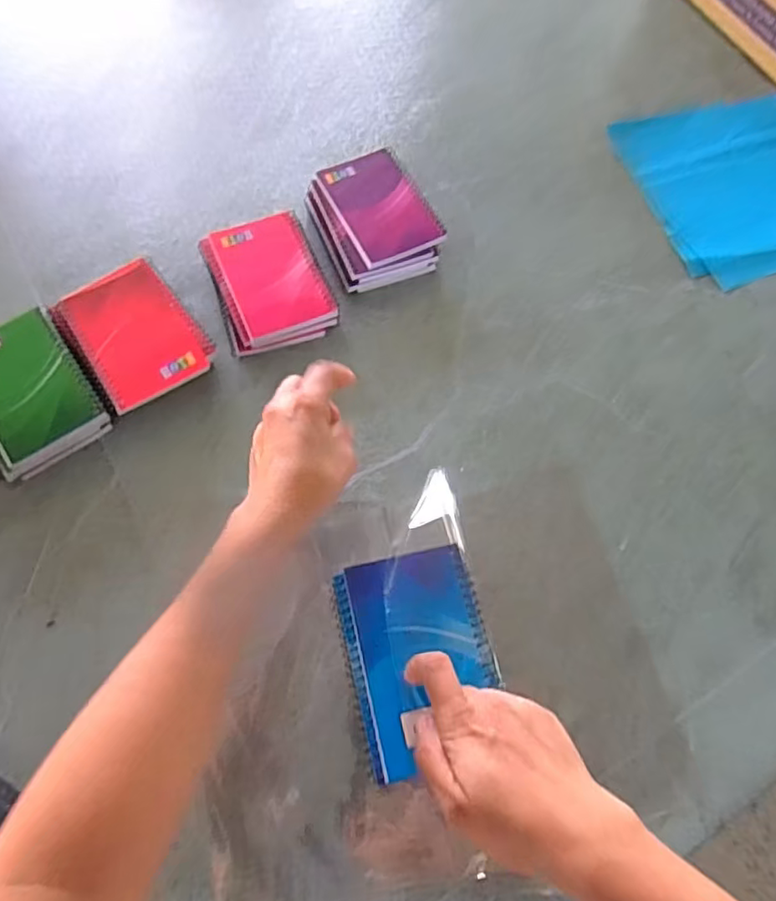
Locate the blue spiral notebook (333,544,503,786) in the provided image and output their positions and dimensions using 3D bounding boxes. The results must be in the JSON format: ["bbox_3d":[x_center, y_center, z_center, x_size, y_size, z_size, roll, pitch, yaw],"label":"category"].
[{"bbox_3d":[0.020,0.130,0.382,0.092,0.014,0.126,-14,65,-5],"label":"blue spiral notebook"}]

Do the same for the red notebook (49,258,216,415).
[{"bbox_3d":[-0.222,-0.104,0.518,0.095,0.013,0.136,-34,73,-15],"label":"red notebook"}]

